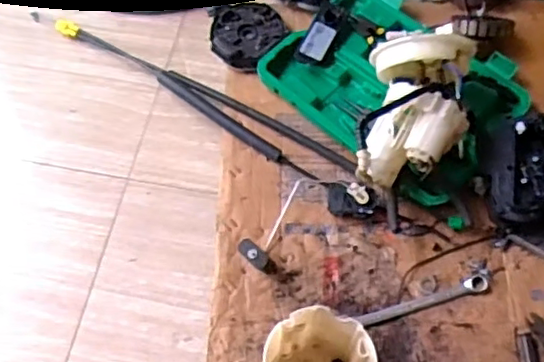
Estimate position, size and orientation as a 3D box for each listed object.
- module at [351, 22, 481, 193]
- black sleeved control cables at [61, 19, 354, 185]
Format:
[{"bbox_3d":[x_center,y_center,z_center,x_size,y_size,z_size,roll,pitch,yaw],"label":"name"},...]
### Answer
[{"bbox_3d":[0.162,-0.090,0.710,0.124,0.100,0.194,17,65,9],"label":"module"},{"bbox_3d":[-0.105,-0.110,0.838,0.463,0.028,0.045,31,68,16],"label":"black sleeved control cables"}]

